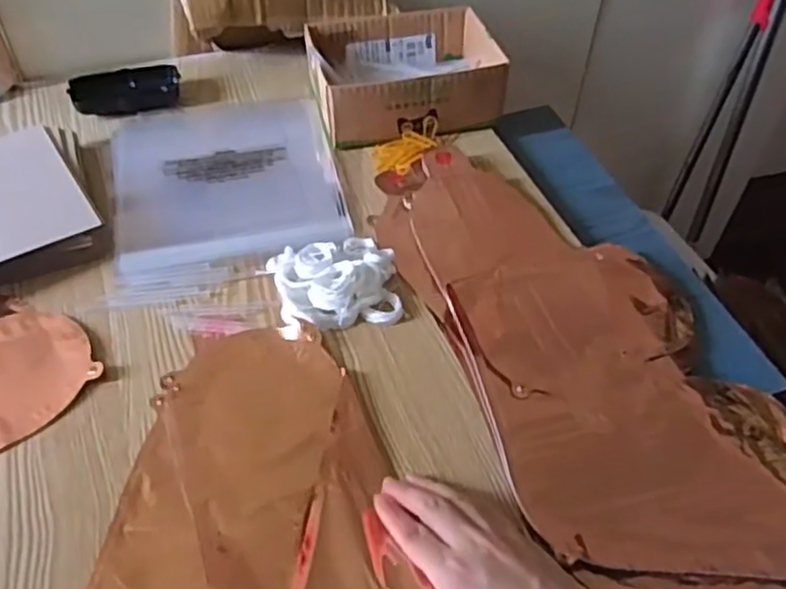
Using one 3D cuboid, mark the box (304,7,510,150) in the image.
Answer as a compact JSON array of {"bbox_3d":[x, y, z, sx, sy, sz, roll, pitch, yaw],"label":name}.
[{"bbox_3d":[0.011,-0.224,0.725,0.184,0.067,0.141,-11,49,-10],"label":"box"}]

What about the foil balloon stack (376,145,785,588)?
[{"bbox_3d":[0.149,0.029,0.542,0.215,0.034,0.444,-15,51,-14],"label":"foil balloon stack"}]

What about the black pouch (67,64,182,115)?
[{"bbox_3d":[-0.276,-0.212,0.736,0.108,0.022,0.060,-22,53,-19],"label":"black pouch"}]

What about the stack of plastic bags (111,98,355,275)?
[{"bbox_3d":[-0.159,-0.115,0.669,0.203,0.019,0.220,-11,50,-11],"label":"stack of plastic bags"}]

